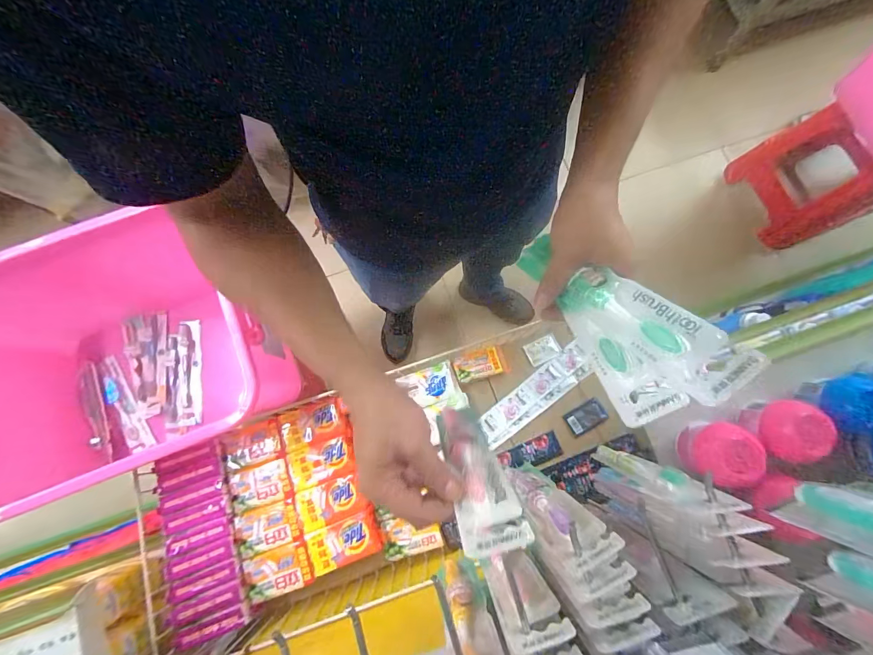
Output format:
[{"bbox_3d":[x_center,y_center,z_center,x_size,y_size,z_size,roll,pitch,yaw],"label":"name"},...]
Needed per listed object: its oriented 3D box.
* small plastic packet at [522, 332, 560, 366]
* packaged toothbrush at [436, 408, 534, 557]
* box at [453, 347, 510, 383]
[{"bbox_3d":[0.209,0.042,0.734,0.063,0.011,0.044,-25,80,-4],"label":"small plastic packet"},{"bbox_3d":[0.031,0.121,0.336,0.046,0.198,0.012,-14,104,-2],"label":"packaged toothbrush"},{"bbox_3d":[0.085,0.072,0.724,0.102,0.025,0.052,-13,79,-2],"label":"box"}]

